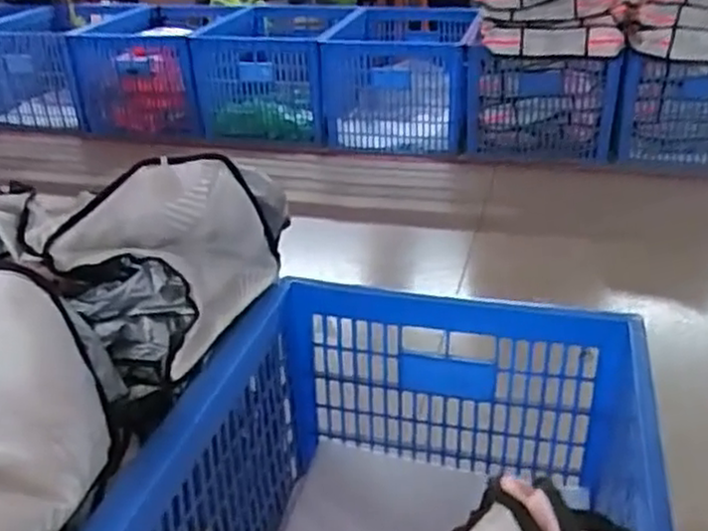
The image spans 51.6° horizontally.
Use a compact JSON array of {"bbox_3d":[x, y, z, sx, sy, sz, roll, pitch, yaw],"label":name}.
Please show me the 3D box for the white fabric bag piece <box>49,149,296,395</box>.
[{"bbox_3d":[-0.251,-0.008,1.098,0.132,0.258,0.408,13,32,28],"label":"white fabric bag piece"}]

